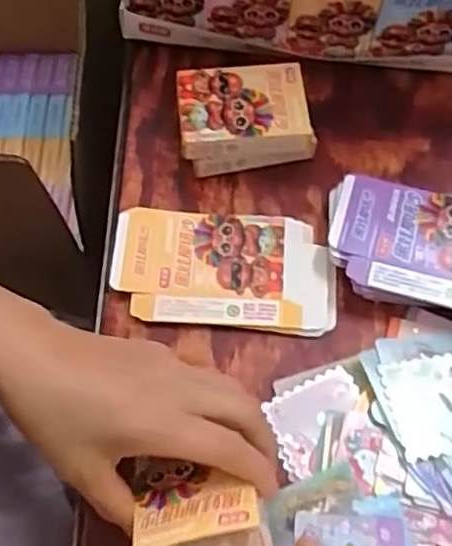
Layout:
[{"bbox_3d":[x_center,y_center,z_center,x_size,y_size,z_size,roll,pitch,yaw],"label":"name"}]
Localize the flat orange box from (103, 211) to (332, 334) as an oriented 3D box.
[{"bbox_3d":[-0.002,-0.003,0.481,0.153,0.009,0.085,5,64,4],"label":"flat orange box"}]

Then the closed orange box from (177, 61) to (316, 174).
[{"bbox_3d":[0.014,-0.113,0.514,0.094,0.049,0.062,-5,64,-1],"label":"closed orange box"}]

